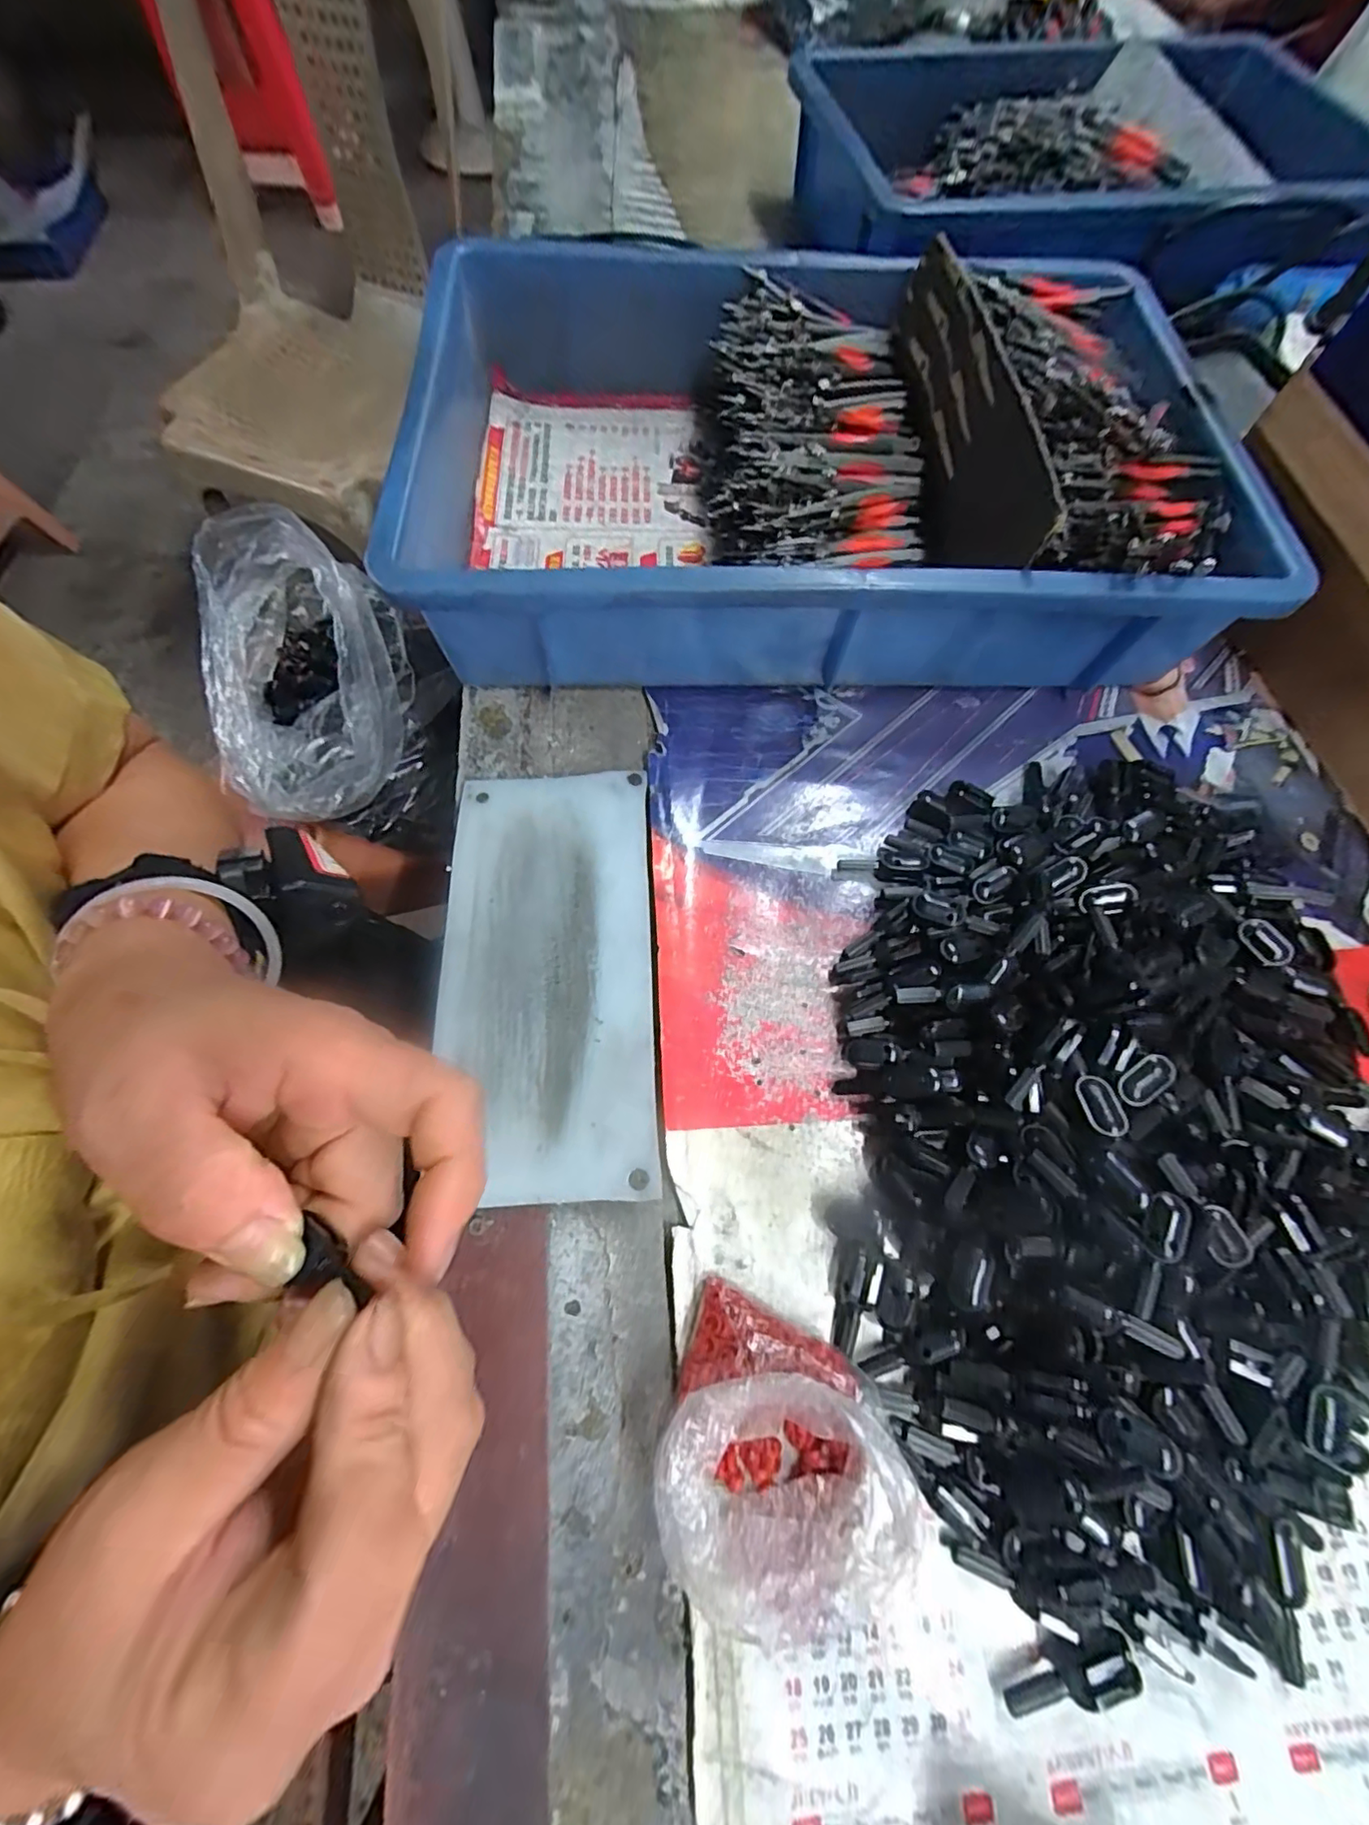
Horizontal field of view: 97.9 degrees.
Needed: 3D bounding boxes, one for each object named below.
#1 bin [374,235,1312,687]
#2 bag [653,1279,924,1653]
[{"bbox_3d":[0.073,-0.266,0.345,0.422,0.086,0.297,-1,69,-3],"label":"bin"},{"bbox_3d":[0.032,0.186,0.197,0.087,0.036,0.078,27,70,8],"label":"bag"}]

